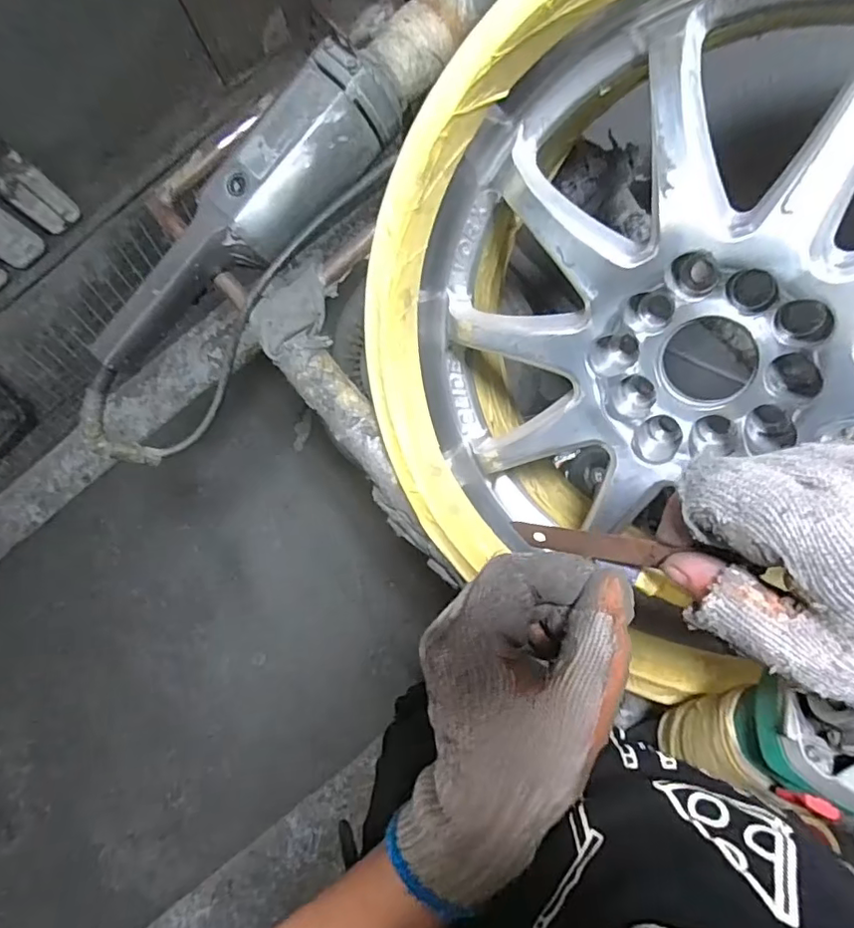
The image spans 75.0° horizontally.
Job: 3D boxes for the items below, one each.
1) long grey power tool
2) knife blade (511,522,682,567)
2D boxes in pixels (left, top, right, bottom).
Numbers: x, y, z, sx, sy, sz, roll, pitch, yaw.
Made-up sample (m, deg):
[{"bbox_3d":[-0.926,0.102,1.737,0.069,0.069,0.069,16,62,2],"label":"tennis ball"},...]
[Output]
[{"bbox_3d":[-0.178,-0.225,0.515,0.358,0.080,0.080,-43,82,-3],"label":"long grey power tool"},{"bbox_3d":[0.075,0.037,0.259,0.071,0.006,0.011,6,83,32],"label":"knife blade"}]

